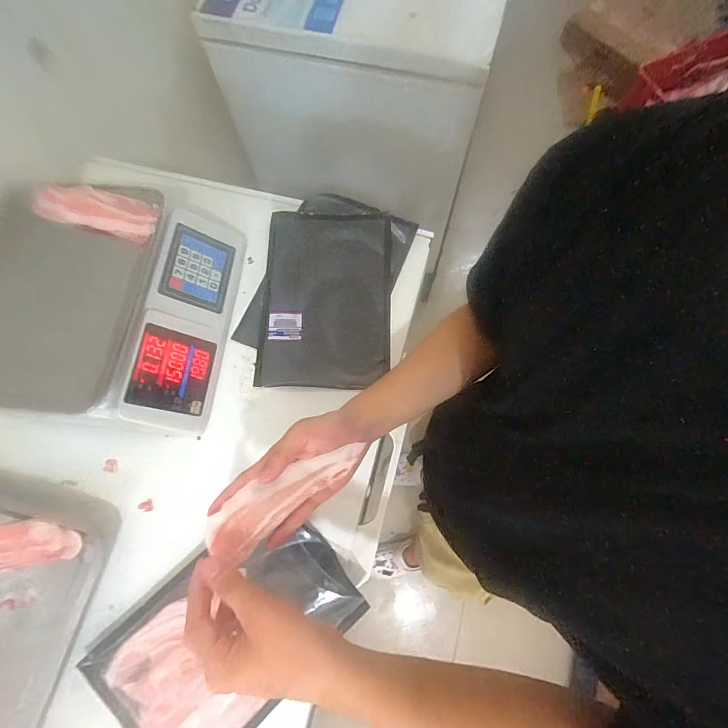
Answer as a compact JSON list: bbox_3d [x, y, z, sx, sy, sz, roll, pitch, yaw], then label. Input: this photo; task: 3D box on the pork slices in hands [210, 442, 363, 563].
[{"bbox_3d":[-0.075,0.130,0.382,0.164,0.014,0.050,-28,76,-29],"label":"pork slices in hands"}]

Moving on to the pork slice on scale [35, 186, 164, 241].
[{"bbox_3d":[-0.380,-0.220,0.537,0.184,0.025,0.061,14,74,7],"label":"pork slice on scale"}]

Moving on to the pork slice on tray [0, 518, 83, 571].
[{"bbox_3d":[-0.474,0.240,0.494,0.190,0.027,0.059,-10,74,-5],"label":"pork slice on tray"}]

